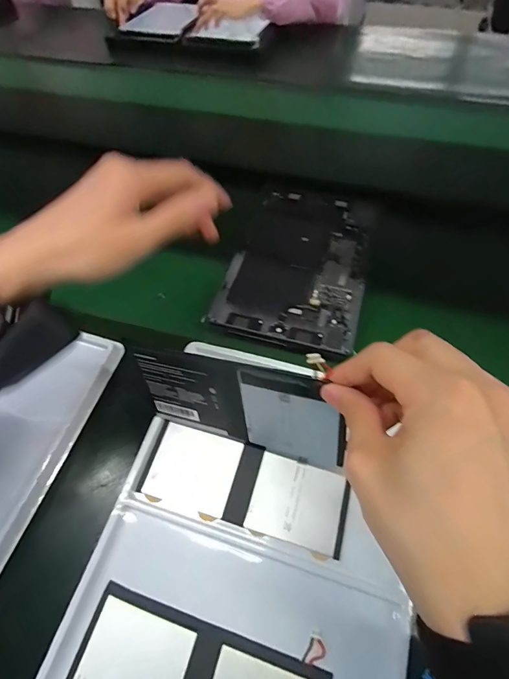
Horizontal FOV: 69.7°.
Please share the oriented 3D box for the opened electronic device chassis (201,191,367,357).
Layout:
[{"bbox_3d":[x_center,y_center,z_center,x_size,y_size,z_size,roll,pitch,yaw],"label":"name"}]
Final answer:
[{"bbox_3d":[0.060,-0.100,0.465,0.161,0.011,0.251,15,60,10],"label":"opened electronic device chassis"}]

